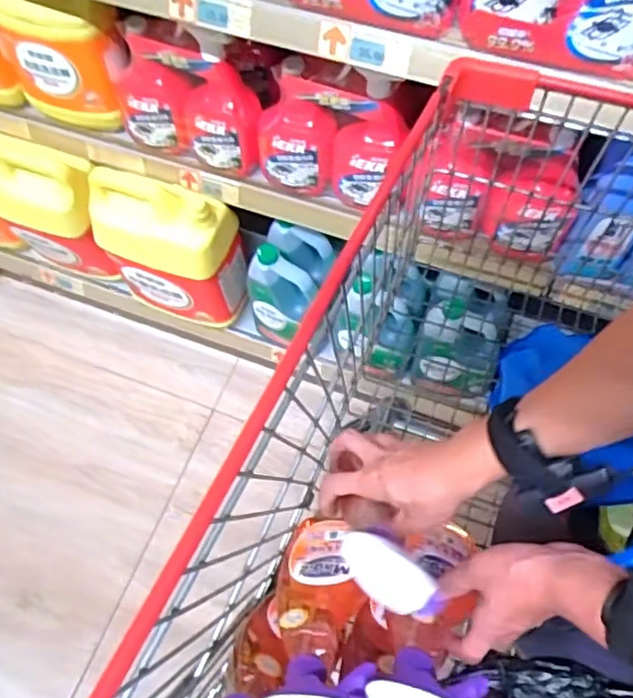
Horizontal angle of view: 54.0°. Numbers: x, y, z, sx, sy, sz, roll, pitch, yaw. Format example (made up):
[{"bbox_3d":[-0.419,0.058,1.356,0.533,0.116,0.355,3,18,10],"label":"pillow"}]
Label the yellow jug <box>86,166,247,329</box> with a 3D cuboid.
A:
[{"bbox_3d":[-0.250,-0.165,1.104,0.245,0.280,0.122,15,62,7],"label":"yellow jug"}]

